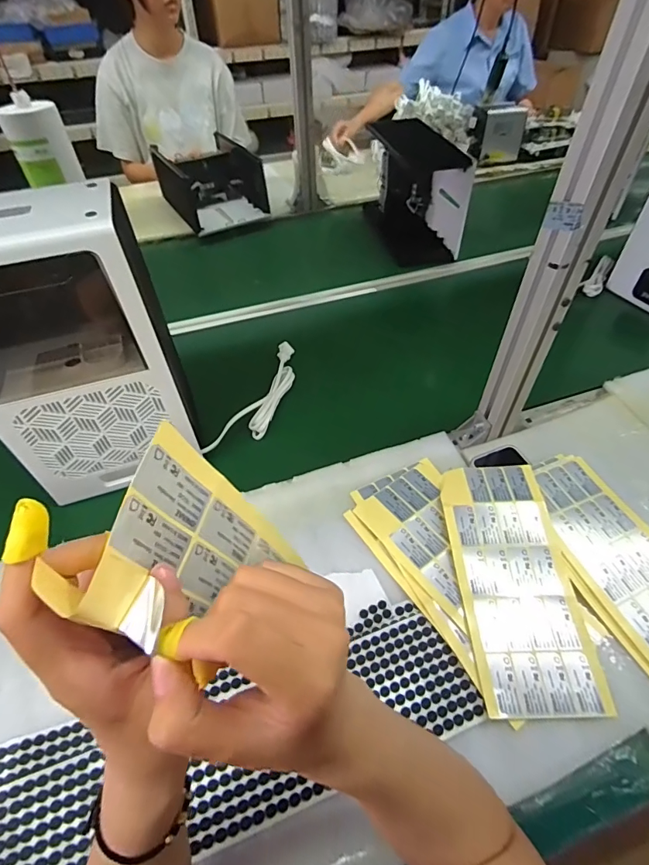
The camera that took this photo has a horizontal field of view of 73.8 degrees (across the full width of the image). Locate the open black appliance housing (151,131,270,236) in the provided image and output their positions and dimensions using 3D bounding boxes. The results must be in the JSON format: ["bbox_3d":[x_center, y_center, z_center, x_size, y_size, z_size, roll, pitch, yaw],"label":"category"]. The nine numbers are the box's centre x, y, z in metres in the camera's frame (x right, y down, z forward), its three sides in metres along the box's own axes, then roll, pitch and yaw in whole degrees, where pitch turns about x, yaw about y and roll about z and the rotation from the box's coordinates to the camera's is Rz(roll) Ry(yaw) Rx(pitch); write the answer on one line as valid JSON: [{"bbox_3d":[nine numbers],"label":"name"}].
[{"bbox_3d":[-0.297,-0.680,1.173,0.233,0.137,0.379,-22,51,-17],"label":"open black appliance housing"}]

